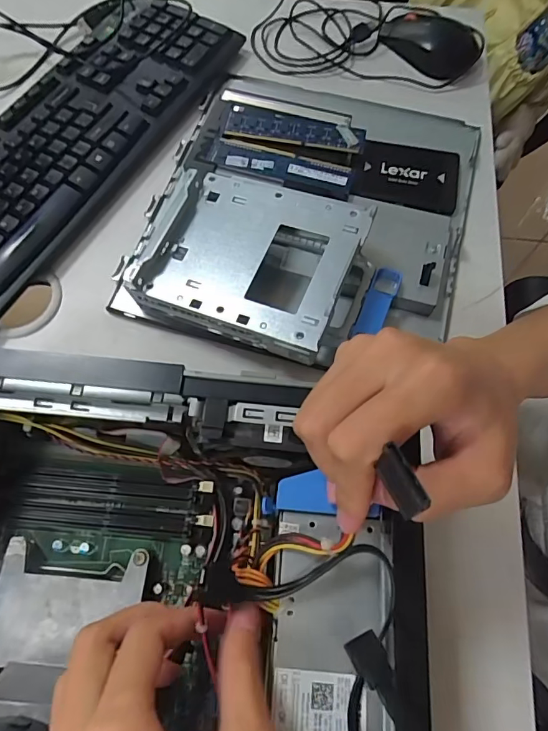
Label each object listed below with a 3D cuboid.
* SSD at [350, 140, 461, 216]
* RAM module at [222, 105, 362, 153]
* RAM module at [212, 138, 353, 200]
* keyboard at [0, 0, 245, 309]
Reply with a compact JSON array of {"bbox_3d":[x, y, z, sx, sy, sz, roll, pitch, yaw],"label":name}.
[{"bbox_3d":[0.121,-0.176,0.415,0.096,0.013,0.075,11,67,3],"label":"SSD"},{"bbox_3d":[0.019,-0.219,0.422,0.126,0.005,0.035,13,68,5],"label":"RAM module"},{"bbox_3d":[0.007,-0.177,0.409,0.123,0.009,0.033,16,73,5],"label":"RAM module"},{"bbox_3d":[-0.201,-0.194,0.417,0.146,0.028,0.419,25,71,10],"label":"keyboard"}]

